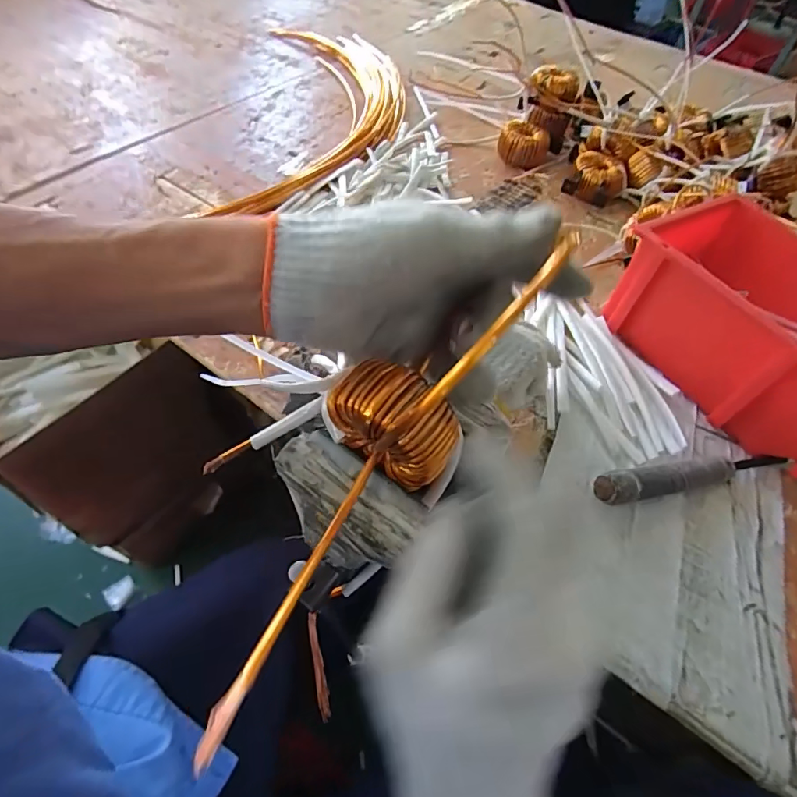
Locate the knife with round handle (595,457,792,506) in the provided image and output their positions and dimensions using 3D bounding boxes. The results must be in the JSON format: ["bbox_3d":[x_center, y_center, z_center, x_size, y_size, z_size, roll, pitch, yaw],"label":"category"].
[{"bbox_3d":[0.256,0.065,0.404,0.183,0.031,0.024,-9,56,-11],"label":"knife with round handle"}]

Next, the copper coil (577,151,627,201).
[{"bbox_3d":[0.278,-0.308,0.661,0.074,0.045,0.069,39,61,21],"label":"copper coil"}]

